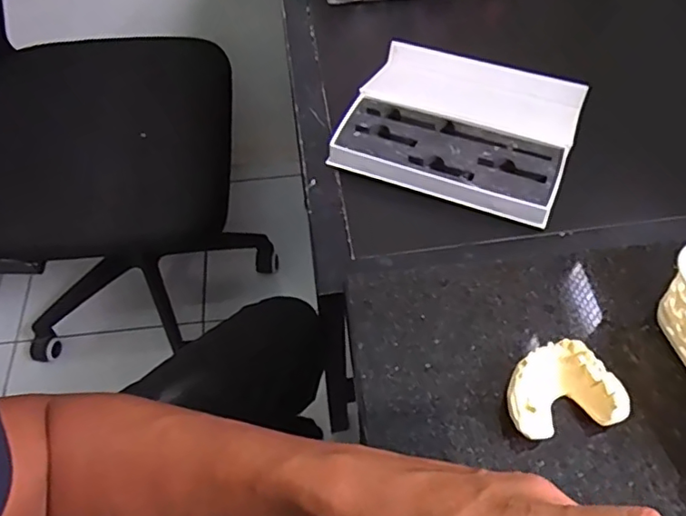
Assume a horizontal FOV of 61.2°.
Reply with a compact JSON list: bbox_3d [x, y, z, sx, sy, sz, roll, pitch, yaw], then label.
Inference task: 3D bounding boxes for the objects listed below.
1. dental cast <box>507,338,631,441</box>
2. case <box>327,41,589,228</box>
[{"bbox_3d":[0.134,0.082,0.359,0.069,0.029,0.052,-11,56,-4],"label":"dental cast"},{"bbox_3d":[0.119,-0.135,0.591,0.214,0.030,0.182,18,59,12],"label":"case"}]

